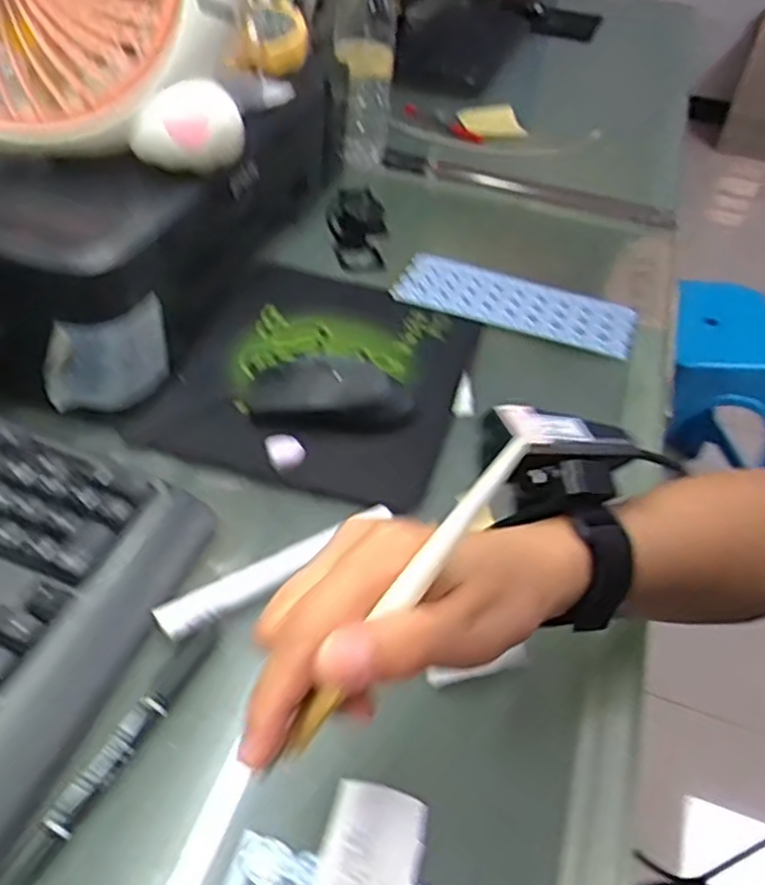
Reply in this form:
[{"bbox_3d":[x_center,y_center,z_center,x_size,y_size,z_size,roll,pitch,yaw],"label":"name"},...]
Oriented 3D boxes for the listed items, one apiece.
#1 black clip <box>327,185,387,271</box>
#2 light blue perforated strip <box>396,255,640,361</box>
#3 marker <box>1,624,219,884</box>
[{"bbox_3d":[-0.024,-0.197,0.684,0.053,0.056,0.043,1,42,-6],"label":"black clip"},{"bbox_3d":[0.119,-0.126,0.668,0.208,0.005,0.086,16,43,11],"label":"light blue perforated strip"},{"bbox_3d":[-0.116,0.135,0.337,0.013,0.011,0.134,20,44,15],"label":"marker"}]

